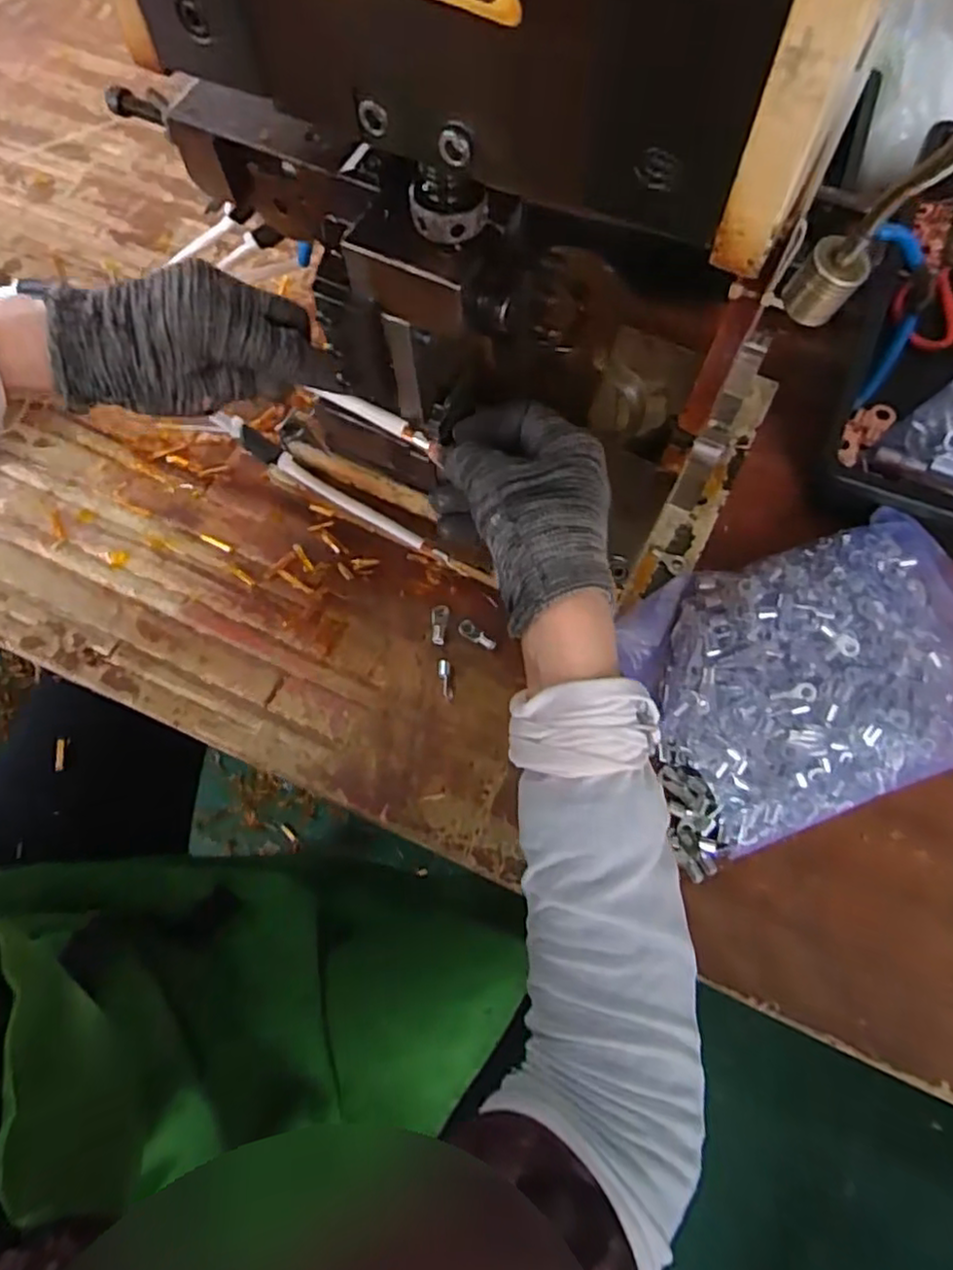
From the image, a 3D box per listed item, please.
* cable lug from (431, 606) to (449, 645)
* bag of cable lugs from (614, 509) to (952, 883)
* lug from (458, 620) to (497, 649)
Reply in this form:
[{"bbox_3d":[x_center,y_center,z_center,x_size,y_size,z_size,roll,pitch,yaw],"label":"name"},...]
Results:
[{"bbox_3d":[-0.026,-0.007,0.481,0.012,0.007,0.030,-1,69,1],"label":"cable lug"},{"bbox_3d":[0.215,0.025,0.438,0.228,0.038,0.169,-17,70,-5],"label":"bag of cable lugs"},{"bbox_3d":[0.000,0.000,0.478,0.030,0.004,0.012,32,73,12],"label":"lug"}]

